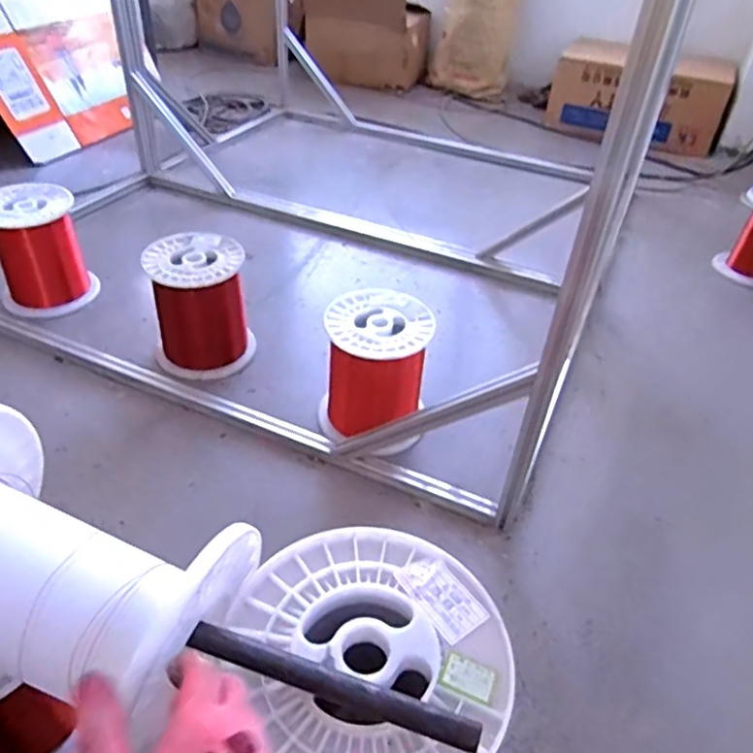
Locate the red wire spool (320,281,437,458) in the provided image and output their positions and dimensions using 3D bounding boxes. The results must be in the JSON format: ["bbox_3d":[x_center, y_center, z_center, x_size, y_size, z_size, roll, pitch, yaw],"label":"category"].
[{"bbox_3d":[-0.003,-0.009,1.197,0.196,0.236,0.202,3,40,-2],"label":"red wire spool"}]

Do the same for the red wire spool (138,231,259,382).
[{"bbox_3d":[-0.377,-0.153,1.337,0.198,0.249,0.195,2,41,-2],"label":"red wire spool"}]

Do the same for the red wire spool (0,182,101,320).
[{"bbox_3d":[-0.798,-0.302,1.474,0.208,0.235,0.191,-21,47,-26],"label":"red wire spool"}]

